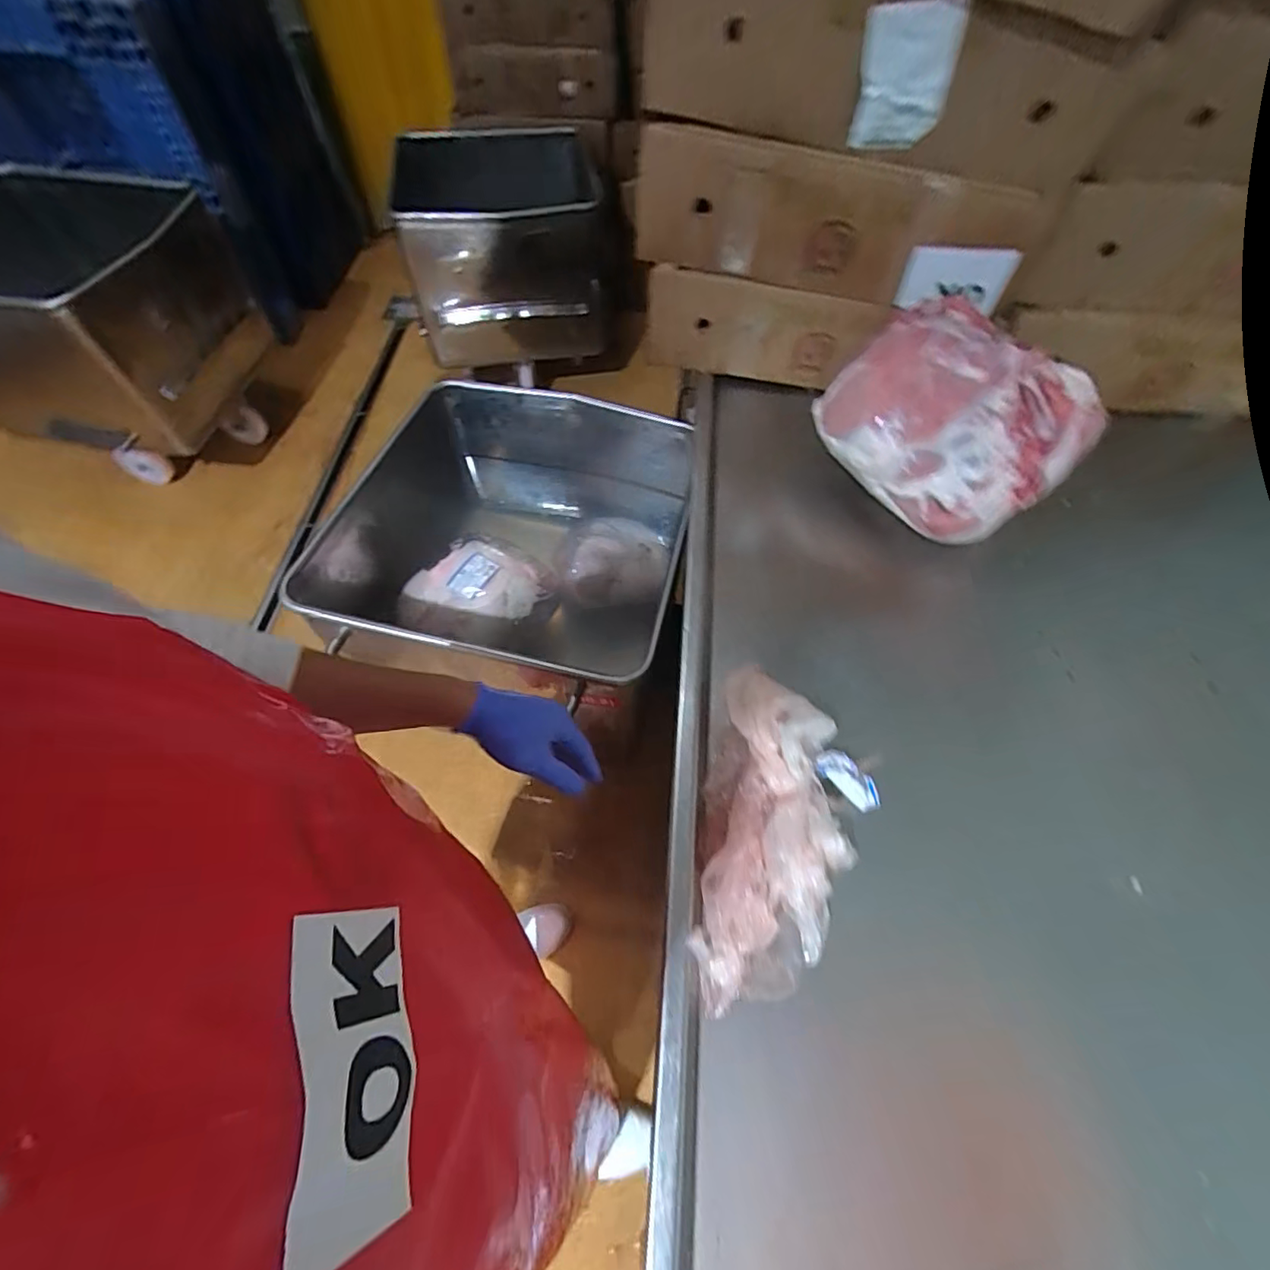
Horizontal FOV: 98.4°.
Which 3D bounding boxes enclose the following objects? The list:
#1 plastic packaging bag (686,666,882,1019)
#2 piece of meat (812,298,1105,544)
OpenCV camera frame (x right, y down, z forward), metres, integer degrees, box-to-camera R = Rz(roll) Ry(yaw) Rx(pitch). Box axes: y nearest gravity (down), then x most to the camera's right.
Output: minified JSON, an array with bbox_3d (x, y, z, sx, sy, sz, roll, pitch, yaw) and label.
[{"bbox_3d":[0.162,0.214,0.603,0.177,0.078,0.349,14,63,8],"label":"plastic packaging bag"},{"bbox_3d":[0.445,-0.303,0.781,0.325,0.171,0.220,40,69,19],"label":"piece of meat"}]

